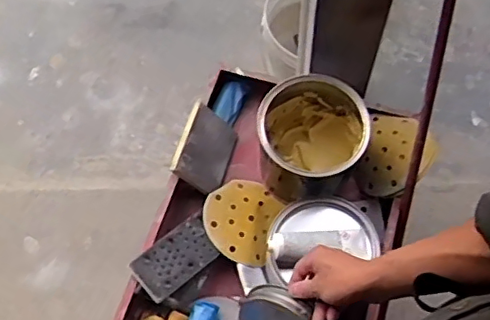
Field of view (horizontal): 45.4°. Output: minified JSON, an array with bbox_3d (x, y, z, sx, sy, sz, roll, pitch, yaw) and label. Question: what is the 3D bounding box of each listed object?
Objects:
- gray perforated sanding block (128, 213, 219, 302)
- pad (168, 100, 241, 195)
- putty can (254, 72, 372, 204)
[{"bbox_3d":[-0.093,0.136,0.828,0.071,0.012,0.132,43,59,16],"label":"gray perforated sanding block"},{"bbox_3d":[-0.065,-0.017,0.912,0.097,0.024,0.118,38,67,-32],"label":"pad"},{"bbox_3d":[0.099,-0.025,0.884,0.150,0.155,0.153,-1,66,3],"label":"putty can"}]

